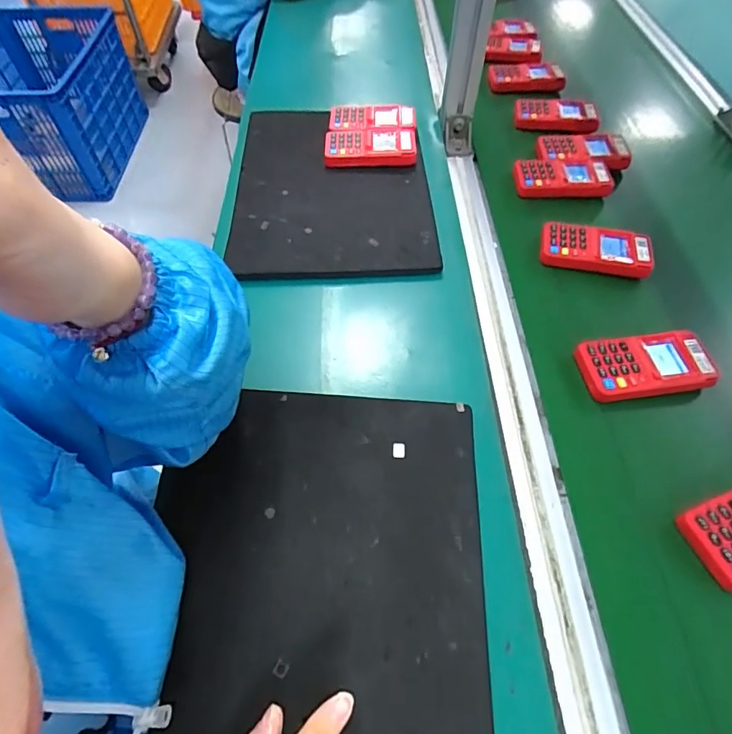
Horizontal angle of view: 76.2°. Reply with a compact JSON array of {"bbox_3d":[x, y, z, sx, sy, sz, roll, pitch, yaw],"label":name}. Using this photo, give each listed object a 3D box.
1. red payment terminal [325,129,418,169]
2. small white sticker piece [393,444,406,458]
[{"bbox_3d":[0.006,-0.303,0.646,0.124,0.026,0.065,2,57,2],"label":"red payment terminal"},{"bbox_3d":[0.029,0.073,0.406,0.011,0.004,0.013,2,69,4],"label":"small white sticker piece"}]

